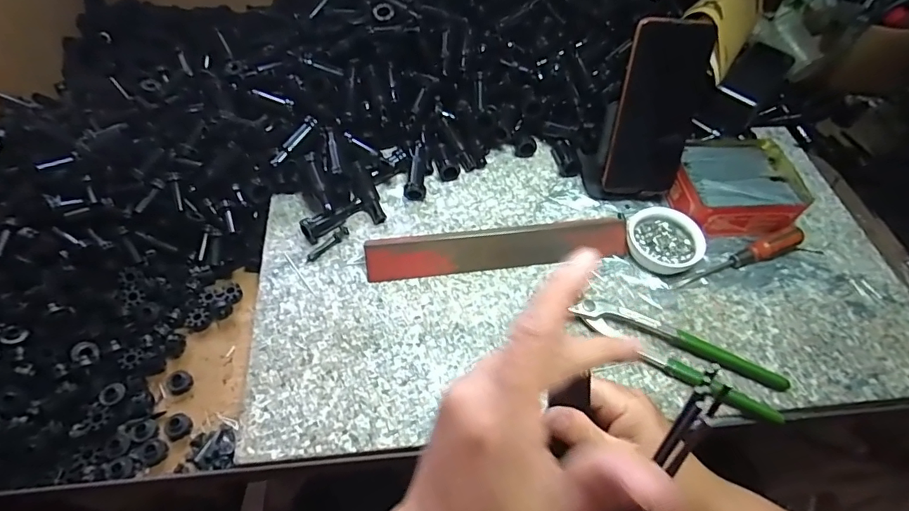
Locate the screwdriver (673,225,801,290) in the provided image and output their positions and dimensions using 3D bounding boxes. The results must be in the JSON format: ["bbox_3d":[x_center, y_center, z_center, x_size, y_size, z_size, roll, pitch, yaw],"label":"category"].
[{"bbox_3d":[0.286,0.002,0.477,0.142,0.026,0.021,-20,58,-16],"label":"screwdriver"}]

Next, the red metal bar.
[{"bbox_3d":[0.045,-0.009,0.469,0.256,0.028,0.032,-6,56,-7],"label":"red metal bar"}]

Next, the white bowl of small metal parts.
[{"bbox_3d":[0.210,-0.014,0.485,0.066,0.025,0.074,-38,65,-25],"label":"white bowl of small metal parts"}]

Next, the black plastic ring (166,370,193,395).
[{"bbox_3d":[-0.235,0.108,0.411,0.018,0.012,0.020,29,59,16],"label":"black plastic ring"}]

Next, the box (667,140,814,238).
[{"bbox_3d":[0.298,-0.074,0.522,0.129,0.045,0.110,-4,55,-5],"label":"box"}]

